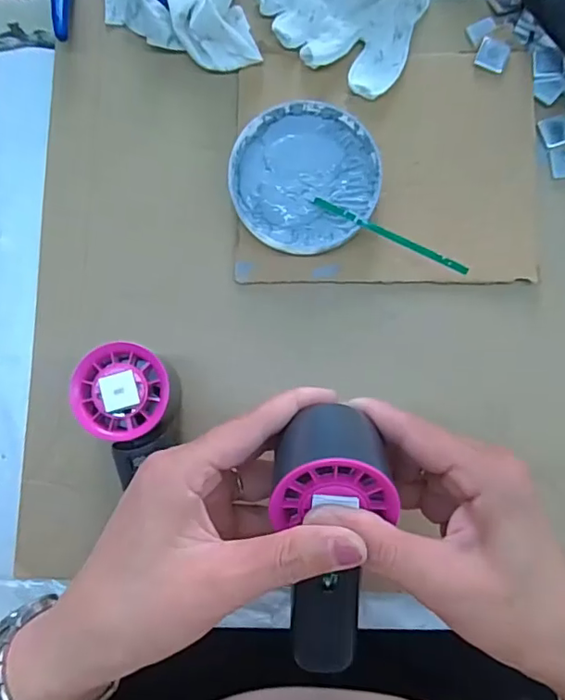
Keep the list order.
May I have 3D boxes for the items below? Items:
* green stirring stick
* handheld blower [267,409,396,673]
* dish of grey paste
[{"bbox_3d":[0.068,-0.075,0.349,0.111,0.008,0.006,32,87,21],"label":"green stirring stick"},{"bbox_3d":[0.023,0.104,0.281,0.054,0.052,0.154,1,117,1],"label":"handheld blower"},{"bbox_3d":[0.015,-0.116,0.369,0.097,0.017,0.100,0,86,1],"label":"dish of grey paste"}]

